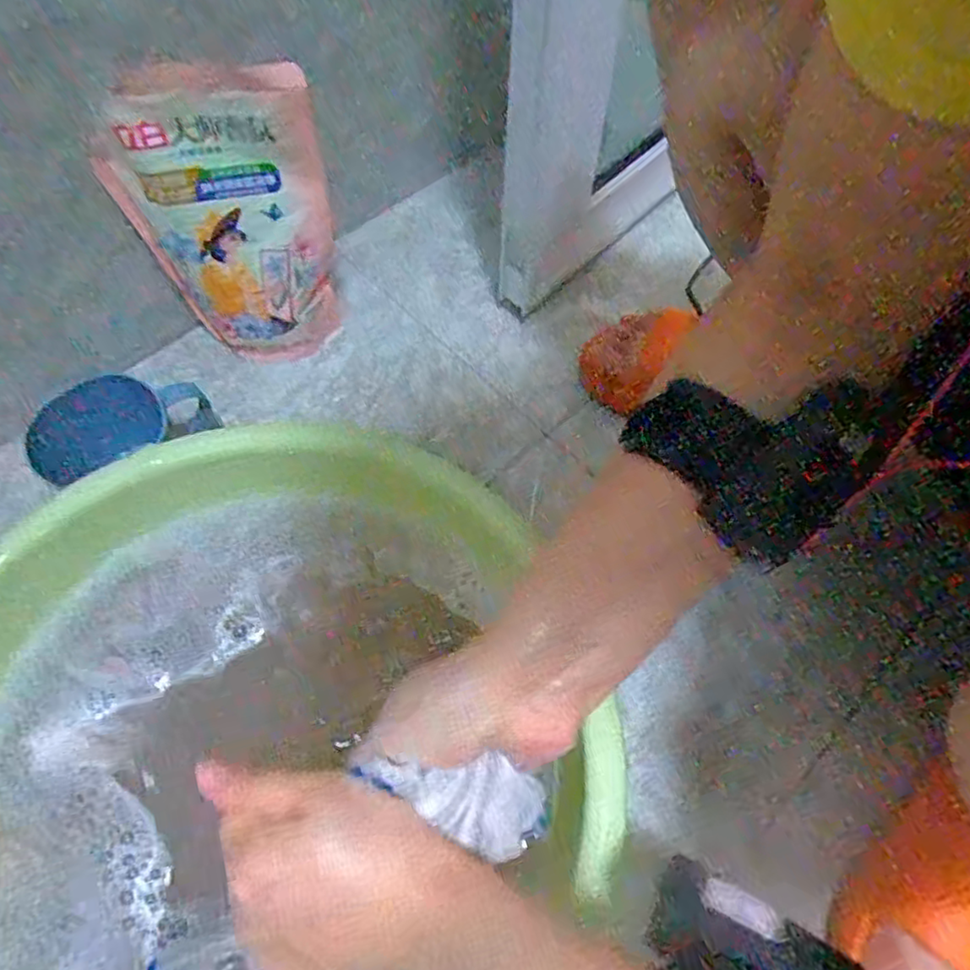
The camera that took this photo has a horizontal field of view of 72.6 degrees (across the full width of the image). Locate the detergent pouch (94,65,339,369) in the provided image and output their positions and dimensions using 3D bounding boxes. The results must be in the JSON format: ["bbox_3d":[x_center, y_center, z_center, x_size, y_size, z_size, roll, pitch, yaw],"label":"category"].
[{"bbox_3d":[-0.178,-0.172,0.480,0.140,0.231,0.047,-17,64,-10],"label":"detergent pouch"}]

